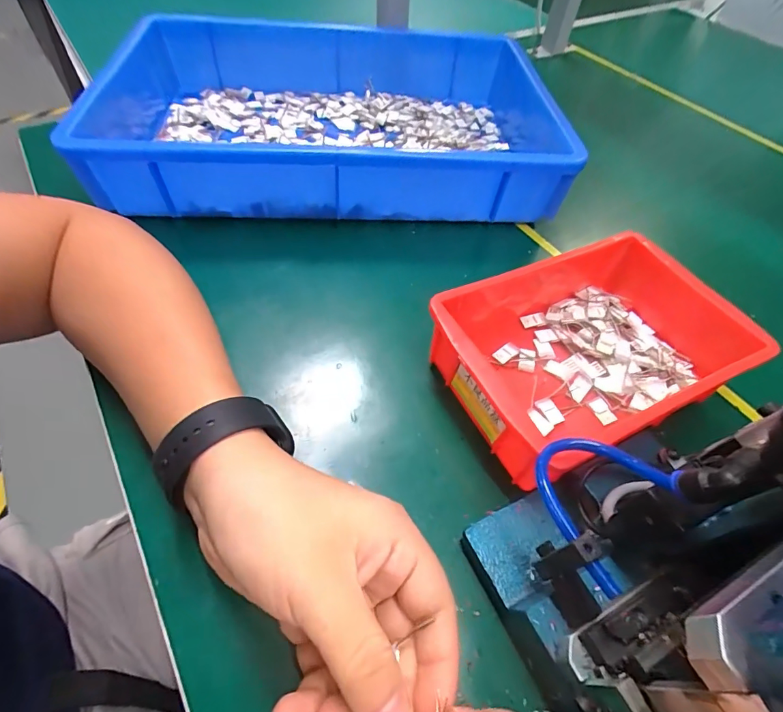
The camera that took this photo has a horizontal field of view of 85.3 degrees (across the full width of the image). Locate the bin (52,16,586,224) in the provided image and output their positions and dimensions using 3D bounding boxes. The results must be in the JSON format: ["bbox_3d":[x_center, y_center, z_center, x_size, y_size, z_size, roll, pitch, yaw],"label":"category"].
[{"bbox_3d":[-0.054,-0.277,0.481,0.440,0.099,0.361,-3,53,-5],"label":"bin"}]

